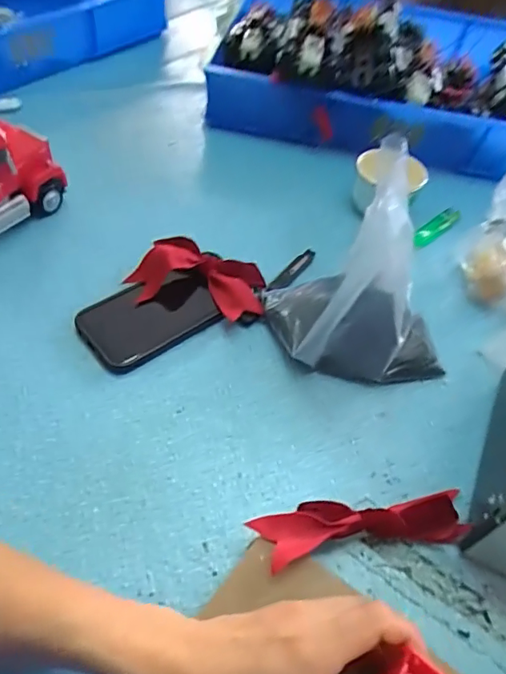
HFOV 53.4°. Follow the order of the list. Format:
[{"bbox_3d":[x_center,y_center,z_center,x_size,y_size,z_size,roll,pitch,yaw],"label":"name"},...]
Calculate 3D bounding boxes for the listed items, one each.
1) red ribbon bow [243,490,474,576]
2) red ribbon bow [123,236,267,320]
[{"bbox_3d":[0.080,0.131,0.357,0.166,0.037,0.044,-7,53,-11],"label":"red ribbon bow"},{"bbox_3d":[-0.052,-0.062,0.495,0.127,0.034,0.082,10,52,2],"label":"red ribbon bow"}]

